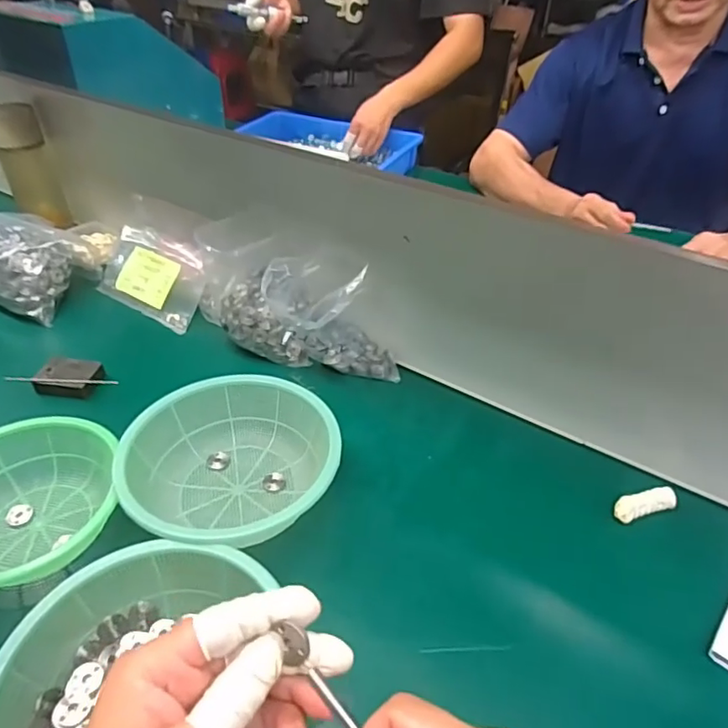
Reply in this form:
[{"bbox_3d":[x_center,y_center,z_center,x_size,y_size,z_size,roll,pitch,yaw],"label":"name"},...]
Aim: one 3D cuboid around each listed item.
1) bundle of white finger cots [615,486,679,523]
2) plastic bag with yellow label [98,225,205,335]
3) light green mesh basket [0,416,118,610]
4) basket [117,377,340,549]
[{"bbox_3d":[0.254,0.126,0.494,0.060,0.011,0.022,-11,41,-14],"label":"bundle of white finger cots"},{"bbox_3d":[-0.288,-0.122,0.741,0.181,0.107,0.016,26,1,25],"label":"plastic bag with yellow label"},{"bbox_3d":[-0.289,0.124,0.464,0.153,0.061,0.160,-19,44,-22],"label":"light green mesh basket"},{"bbox_3d":[-0.121,0.088,0.496,0.183,0.057,0.179,-25,46,-28],"label":"basket"}]

